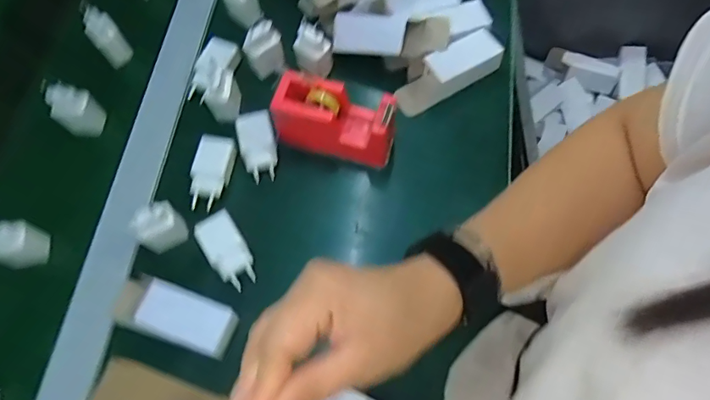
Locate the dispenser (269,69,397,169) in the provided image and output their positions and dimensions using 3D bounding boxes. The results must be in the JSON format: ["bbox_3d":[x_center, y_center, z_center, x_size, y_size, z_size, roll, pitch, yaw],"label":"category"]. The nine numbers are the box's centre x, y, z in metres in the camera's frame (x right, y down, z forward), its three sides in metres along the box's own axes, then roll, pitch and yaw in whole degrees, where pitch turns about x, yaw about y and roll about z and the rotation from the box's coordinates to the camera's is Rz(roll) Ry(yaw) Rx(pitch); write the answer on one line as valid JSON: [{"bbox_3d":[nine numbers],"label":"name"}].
[{"bbox_3d":[-0.022,-0.089,0.531,0.133,0.072,0.055,14,69,5],"label":"dispenser"}]

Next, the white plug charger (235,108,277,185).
[{"bbox_3d":[-0.112,-0.063,0.548,0.041,0.019,0.081,-13,70,-6],"label":"white plug charger"}]

